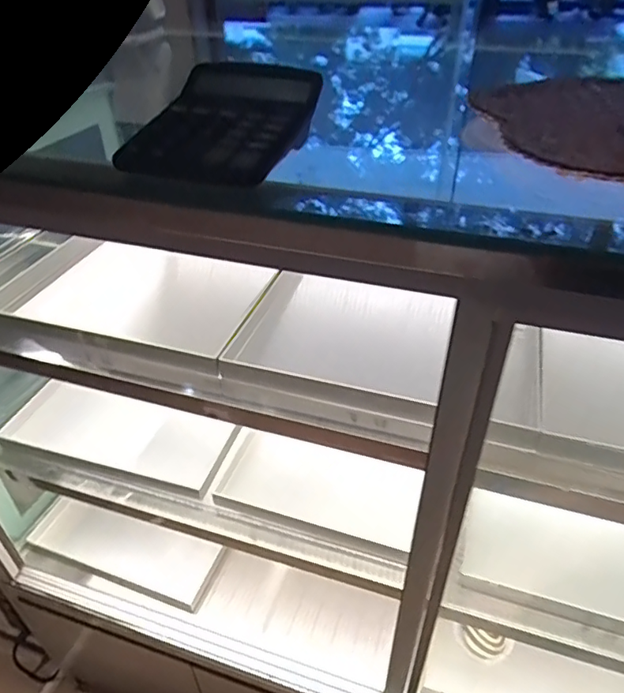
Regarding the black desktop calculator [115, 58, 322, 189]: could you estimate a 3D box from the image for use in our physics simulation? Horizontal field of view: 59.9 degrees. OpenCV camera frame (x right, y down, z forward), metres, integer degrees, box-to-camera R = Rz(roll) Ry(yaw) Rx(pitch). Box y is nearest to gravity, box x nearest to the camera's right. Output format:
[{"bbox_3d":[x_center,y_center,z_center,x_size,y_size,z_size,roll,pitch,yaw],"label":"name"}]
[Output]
[{"bbox_3d":[-0.064,-0.175,0.412,0.117,0.016,0.146,11,53,15],"label":"black desktop calculator"}]

